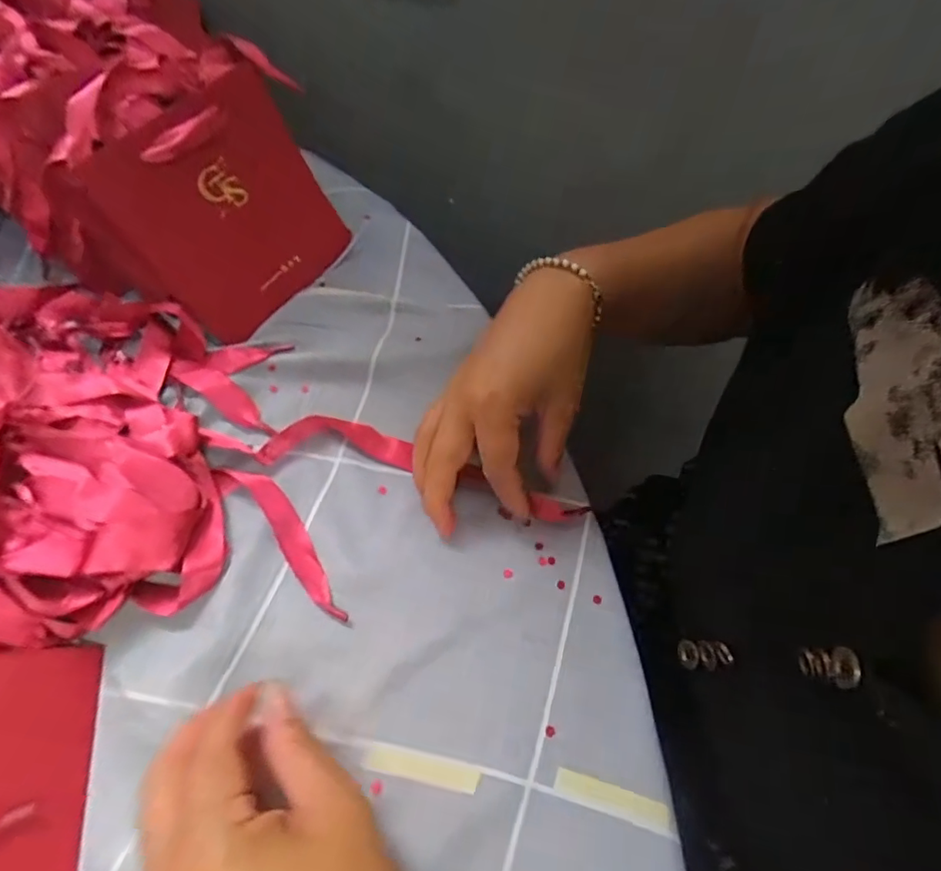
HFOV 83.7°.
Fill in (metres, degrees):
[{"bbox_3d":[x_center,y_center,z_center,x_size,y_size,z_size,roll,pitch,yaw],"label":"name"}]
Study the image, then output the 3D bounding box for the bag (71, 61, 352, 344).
[{"bbox_3d":[-0.169,-0.162,0.382,0.140,0.137,0.024,-46,47,-14],"label":"bag"}]

